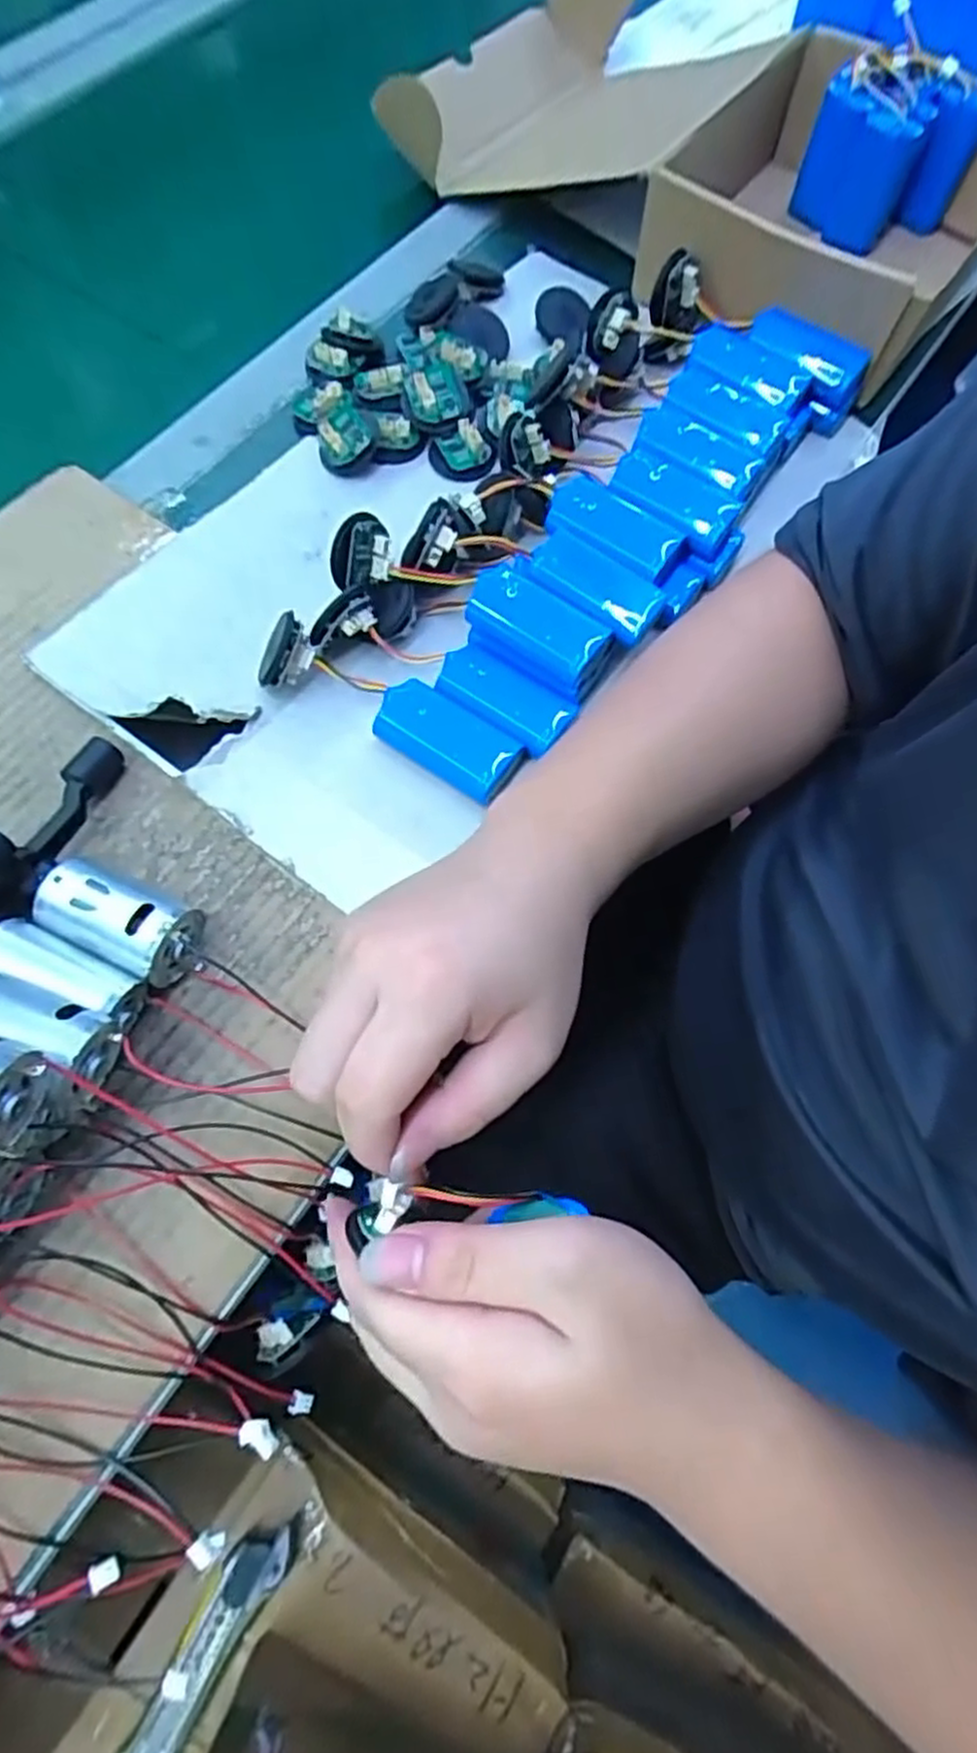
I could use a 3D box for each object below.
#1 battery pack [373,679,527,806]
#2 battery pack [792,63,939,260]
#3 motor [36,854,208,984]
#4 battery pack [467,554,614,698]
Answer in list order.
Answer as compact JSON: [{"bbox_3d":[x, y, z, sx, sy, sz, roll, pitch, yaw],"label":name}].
[{"bbox_3d":[-0.020,-0.067,0.357,0.067,0.014,0.034,33,72,10],"label":"battery pack"},{"bbox_3d":[0.247,-0.477,0.501,0.070,0.079,0.031,24,70,7],"label":"battery pack"},{"bbox_3d":[-0.155,0.018,0.316,0.065,0.034,0.032,27,71,8],"label":"motor"},{"bbox_3d":[0.025,-0.126,0.369,0.066,0.019,0.038,35,72,11],"label":"battery pack"}]

